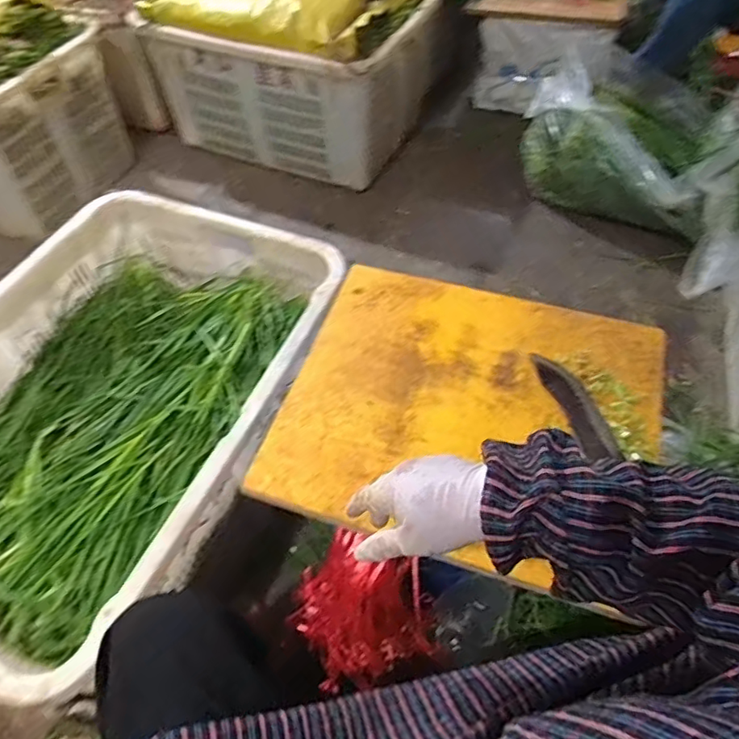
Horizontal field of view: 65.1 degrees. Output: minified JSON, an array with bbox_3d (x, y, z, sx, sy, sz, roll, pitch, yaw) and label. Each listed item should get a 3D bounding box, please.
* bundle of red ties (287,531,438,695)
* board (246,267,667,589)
[{"bbox_3d":[-0.007,0.271,0.631,0.132,0.154,0.121,-26,56,-16],"label":"bundle of red ties"},{"bbox_3d":[0.118,0.038,0.667,0.407,0.017,0.370,13,55,13],"label":"board"}]

